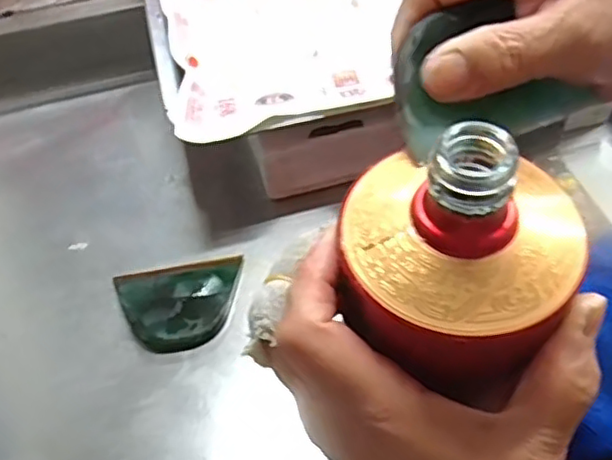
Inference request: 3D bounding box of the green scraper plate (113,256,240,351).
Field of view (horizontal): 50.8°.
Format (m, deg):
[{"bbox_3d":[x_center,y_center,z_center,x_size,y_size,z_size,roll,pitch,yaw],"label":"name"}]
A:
[{"bbox_3d":[-0.080,0.047,0.407,0.078,0.009,0.062,-10,46,-1],"label":"green scraper plate"}]

